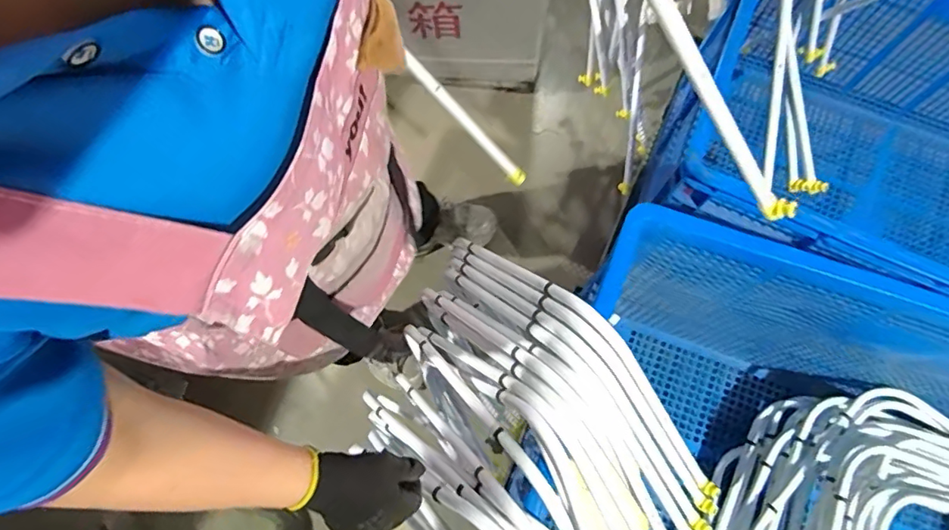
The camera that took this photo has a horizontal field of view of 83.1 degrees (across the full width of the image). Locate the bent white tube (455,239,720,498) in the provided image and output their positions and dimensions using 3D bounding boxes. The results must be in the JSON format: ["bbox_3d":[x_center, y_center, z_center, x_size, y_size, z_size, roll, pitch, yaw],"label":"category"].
[{"bbox_3d":[0.174,0.127,0.779,0.027,0.254,0.563,-43,78,-9],"label":"bent white tube"}]

